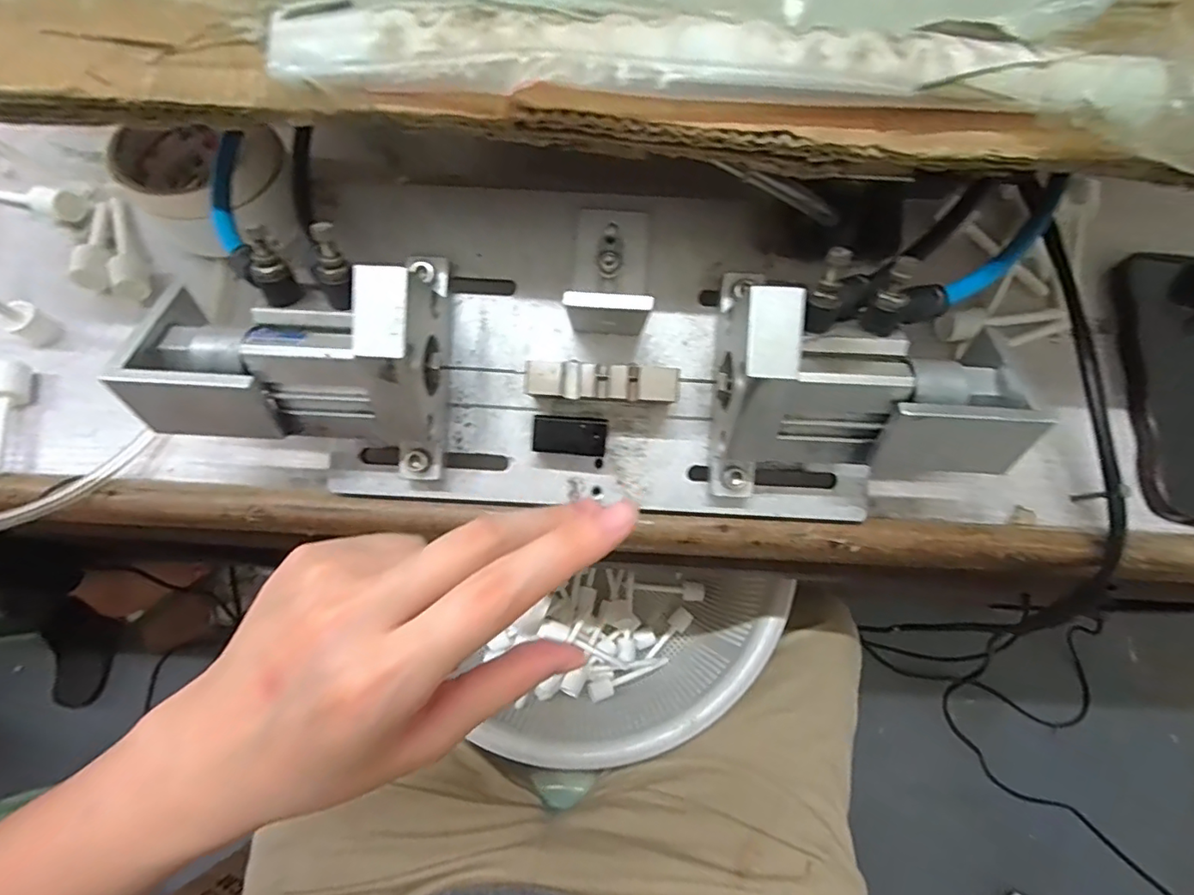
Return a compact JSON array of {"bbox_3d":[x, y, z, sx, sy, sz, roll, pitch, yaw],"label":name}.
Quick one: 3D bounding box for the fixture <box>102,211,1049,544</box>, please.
[{"bbox_3d":[-0.007,-0.042,0.268,0.373,0.108,0.147,8,74,3],"label":"fixture"}]

